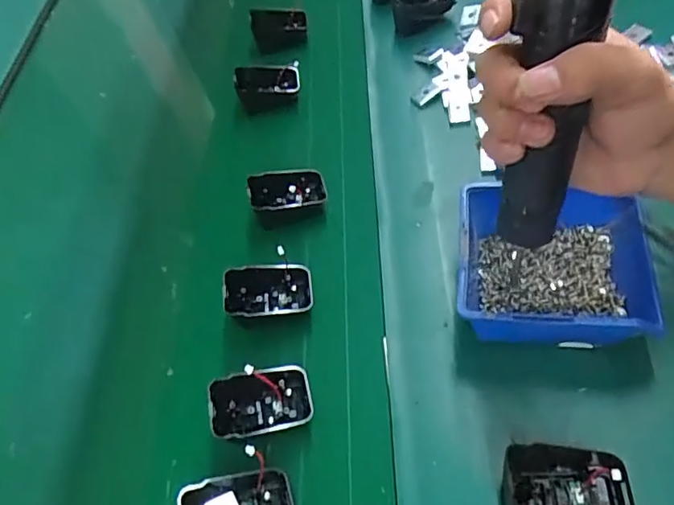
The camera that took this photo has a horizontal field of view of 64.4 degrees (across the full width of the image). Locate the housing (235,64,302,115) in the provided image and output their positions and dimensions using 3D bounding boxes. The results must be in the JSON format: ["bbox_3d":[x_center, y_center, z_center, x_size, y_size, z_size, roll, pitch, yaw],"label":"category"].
[{"bbox_3d":[-0.076,-0.184,0.591,0.069,0.035,0.036,-7,61,1],"label":"housing"}]

